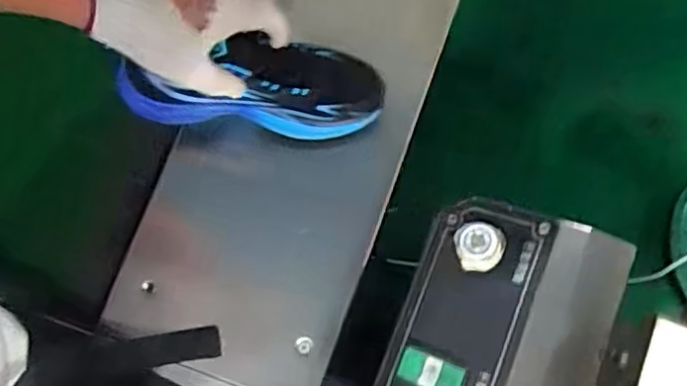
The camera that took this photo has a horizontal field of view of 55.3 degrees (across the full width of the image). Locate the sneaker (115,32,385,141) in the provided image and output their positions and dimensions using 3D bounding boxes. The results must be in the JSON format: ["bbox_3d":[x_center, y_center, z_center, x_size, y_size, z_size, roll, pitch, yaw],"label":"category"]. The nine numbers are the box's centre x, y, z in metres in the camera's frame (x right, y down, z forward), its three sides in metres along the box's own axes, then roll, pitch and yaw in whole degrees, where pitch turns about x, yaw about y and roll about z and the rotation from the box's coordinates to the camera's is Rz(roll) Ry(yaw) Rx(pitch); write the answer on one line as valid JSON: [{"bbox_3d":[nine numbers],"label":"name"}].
[{"bbox_3d":[-0.079,-0.112,0.629,0.255,0.117,0.088,0,79,-15],"label":"sneaker"}]

